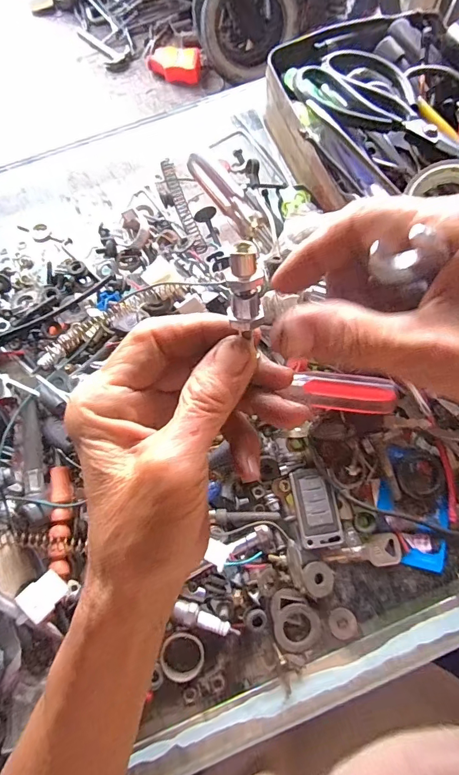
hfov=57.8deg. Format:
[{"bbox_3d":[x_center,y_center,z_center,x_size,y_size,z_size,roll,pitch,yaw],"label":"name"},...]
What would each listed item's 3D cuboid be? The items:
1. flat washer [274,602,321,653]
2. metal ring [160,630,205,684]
[{"bbox_3d":[0.049,0.173,0.300,0.033,0.004,0.031,0,75,1],"label":"flat washer"},{"bbox_3d":[-0.033,0.191,0.296,0.030,0.008,0.032,0,75,1],"label":"metal ring"}]

